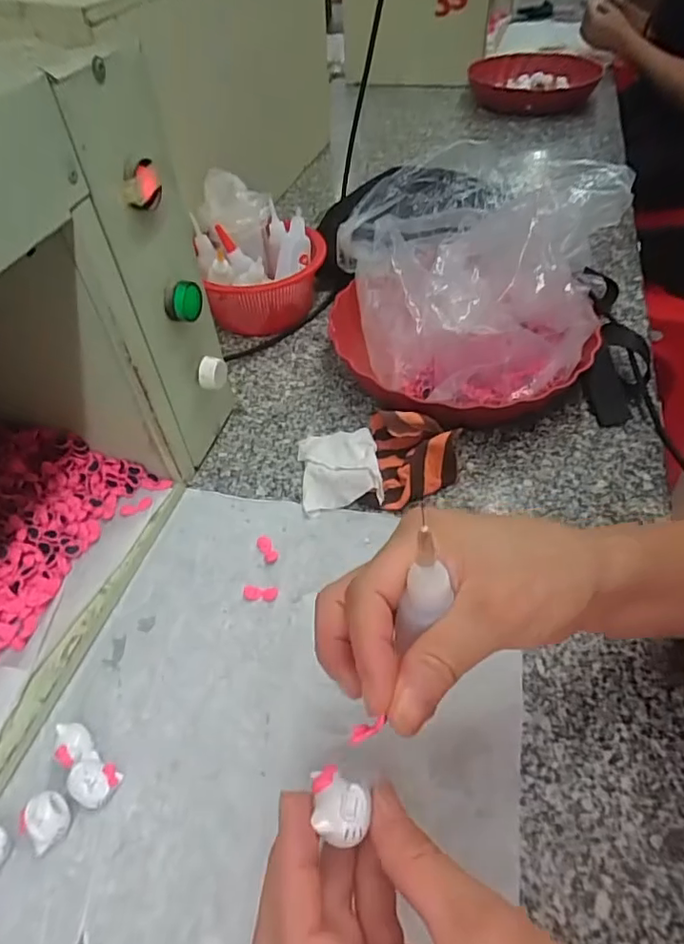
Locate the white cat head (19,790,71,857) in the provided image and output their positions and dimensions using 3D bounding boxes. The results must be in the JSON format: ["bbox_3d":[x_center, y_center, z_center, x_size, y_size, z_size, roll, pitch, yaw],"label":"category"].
[{"bbox_3d":[-0.160,0.189,0.305,0.022,0.019,0.023,-31,53,-22],"label":"white cat head"}]

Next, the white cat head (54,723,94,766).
[{"bbox_3d":[-0.156,0.160,0.328,0.019,0.018,0.024,-37,55,-26],"label":"white cat head"}]

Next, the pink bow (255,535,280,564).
[{"bbox_3d":[-0.057,0.057,0.423,0.012,0.004,0.027,-22,50,-15],"label":"pink bow"}]

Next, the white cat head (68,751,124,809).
[{"bbox_3d":[-0.140,0.174,0.315,0.023,0.019,0.024,-2,48,2],"label":"white cat head"}]

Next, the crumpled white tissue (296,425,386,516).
[{"bbox_3d":[-0.003,-0.009,0.463,0.063,0.029,0.082,-6,48,-1],"label":"crumpled white tissue"}]

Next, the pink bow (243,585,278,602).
[{"bbox_3d":[-0.058,0.086,0.399,0.024,0.004,0.011,3,48,7],"label":"pink bow"}]

